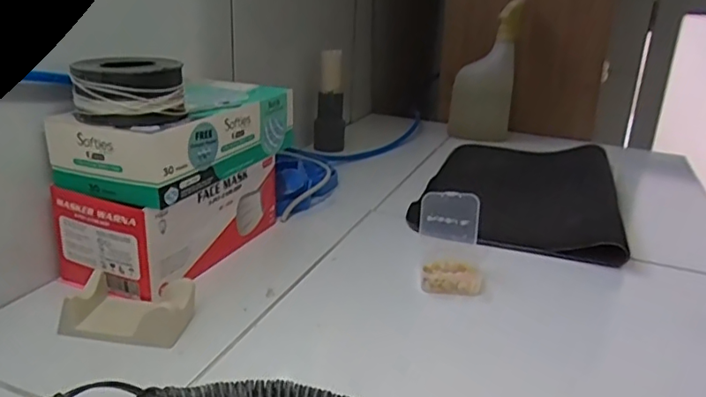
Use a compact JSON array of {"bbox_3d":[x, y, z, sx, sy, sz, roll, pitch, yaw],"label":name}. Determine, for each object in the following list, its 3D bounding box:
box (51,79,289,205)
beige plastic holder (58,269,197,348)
[{"bbox_3d":[-0.151,-0.060,0.523,0.107,0.058,0.208,11,22,24],"label":"box"},{"bbox_3d":[-0.169,0.083,0.437,0.087,0.031,0.055,8,22,11],"label":"beige plastic holder"}]

